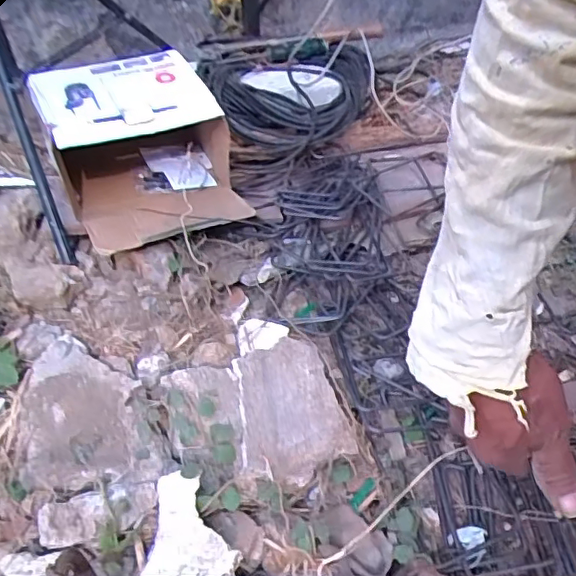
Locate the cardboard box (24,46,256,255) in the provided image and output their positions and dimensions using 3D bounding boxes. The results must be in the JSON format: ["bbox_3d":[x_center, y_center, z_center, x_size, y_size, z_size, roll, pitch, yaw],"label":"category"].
[{"bbox_3d":[-0.201,-0.191,0.791,0.227,0.159,0.266,-19,45,-19],"label":"cardboard box"}]

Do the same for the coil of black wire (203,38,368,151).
[{"bbox_3d":[-0.002,-0.327,0.979,0.287,0.086,0.231,-2,44,-5],"label":"coil of black wire"}]

